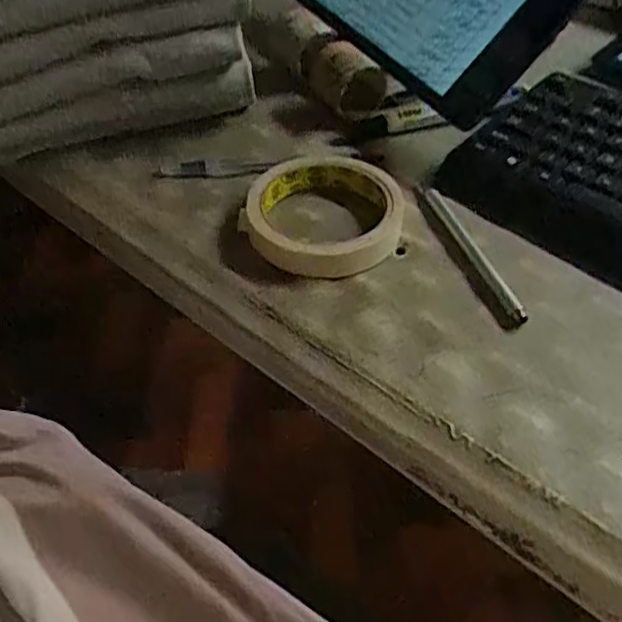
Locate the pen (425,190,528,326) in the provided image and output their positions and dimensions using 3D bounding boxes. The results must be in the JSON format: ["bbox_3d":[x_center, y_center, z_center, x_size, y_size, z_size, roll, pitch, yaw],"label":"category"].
[{"bbox_3d":[0.093,-0.034,0.380,0.011,0.008,0.108,-16,49,-9],"label":"pen"}]

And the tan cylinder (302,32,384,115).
[{"bbox_3d":[0.022,-0.169,0.467,0.041,0.037,0.059,-24,51,-16],"label":"tan cylinder"}]

